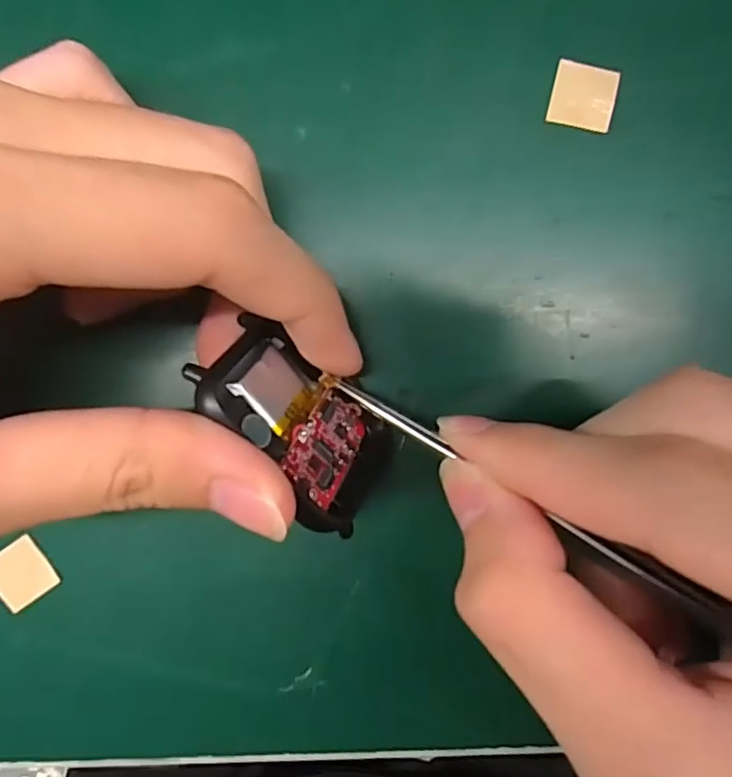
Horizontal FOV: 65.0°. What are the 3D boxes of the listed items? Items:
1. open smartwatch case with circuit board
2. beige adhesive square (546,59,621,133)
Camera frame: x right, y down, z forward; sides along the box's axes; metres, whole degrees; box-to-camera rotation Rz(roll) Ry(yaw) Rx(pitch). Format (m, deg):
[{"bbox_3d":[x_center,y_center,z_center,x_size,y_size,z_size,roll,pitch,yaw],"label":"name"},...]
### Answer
[{"bbox_3d":[-0.017,0.009,0.133,0.016,0.042,0.046,-31,101,38],"label":"open smartwatch case with circuit board"},{"bbox_3d":[0.054,-0.072,0.141,0.015,0.004,0.014,12,91,0],"label":"beige adhesive square"}]

